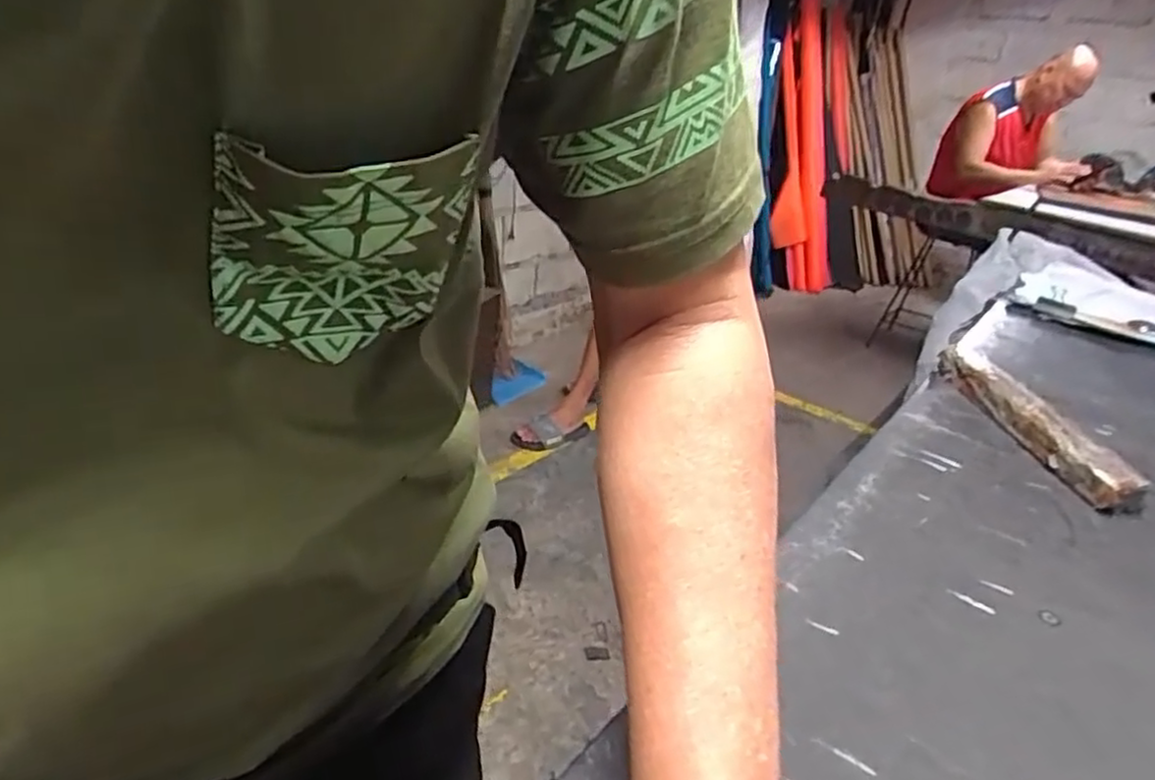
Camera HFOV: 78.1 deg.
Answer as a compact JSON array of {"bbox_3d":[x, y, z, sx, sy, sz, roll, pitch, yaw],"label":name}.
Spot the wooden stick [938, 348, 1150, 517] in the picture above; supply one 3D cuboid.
[{"bbox_3d":[0.432,0.026,0.683,0.045,0.033,0.266,5,26,-5],"label":"wooden stick"}]

